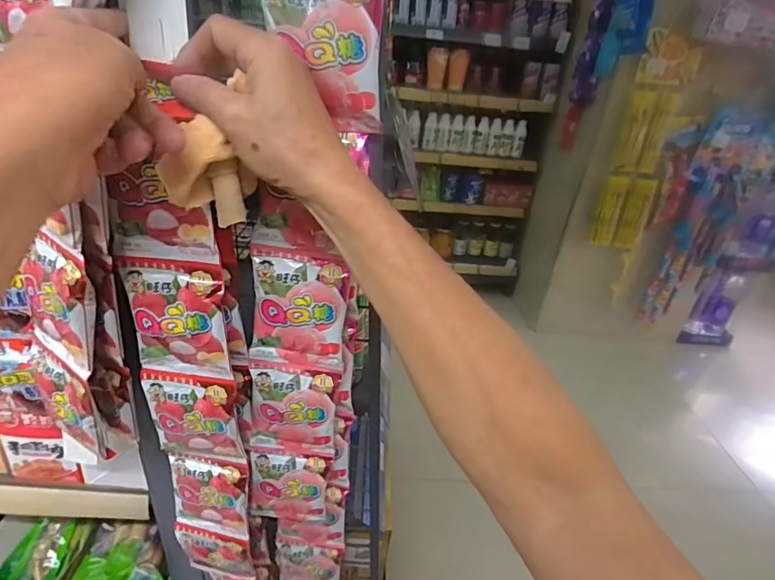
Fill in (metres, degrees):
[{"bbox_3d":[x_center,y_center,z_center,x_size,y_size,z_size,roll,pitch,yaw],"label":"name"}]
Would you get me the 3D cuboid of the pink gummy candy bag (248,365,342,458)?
[{"bbox_3d":[-0.097,0.128,0.474,0.086,0.114,0.012,5,30,-3],"label":"pink gummy candy bag"}]

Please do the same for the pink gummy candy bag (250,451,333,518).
[{"bbox_3d":[-0.111,0.224,0.526,0.085,0.103,0.015,5,30,-3],"label":"pink gummy candy bag"}]

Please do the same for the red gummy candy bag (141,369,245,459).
[{"bbox_3d":[-0.187,0.125,0.450,0.088,0.100,0.012,10,30,5],"label":"red gummy candy bag"}]

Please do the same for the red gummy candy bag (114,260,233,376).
[{"bbox_3d":[-0.182,0.028,0.402,0.090,0.110,0.019,10,30,5],"label":"red gummy candy bag"}]

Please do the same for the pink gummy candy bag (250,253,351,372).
[{"bbox_3d":[-0.081,0.024,0.427,0.085,0.106,0.020,6,30,-1],"label":"pink gummy candy bag"}]

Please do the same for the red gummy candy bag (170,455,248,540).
[{"bbox_3d":[-0.195,0.226,0.512,0.083,0.113,0.015,10,30,5],"label":"red gummy candy bag"}]

